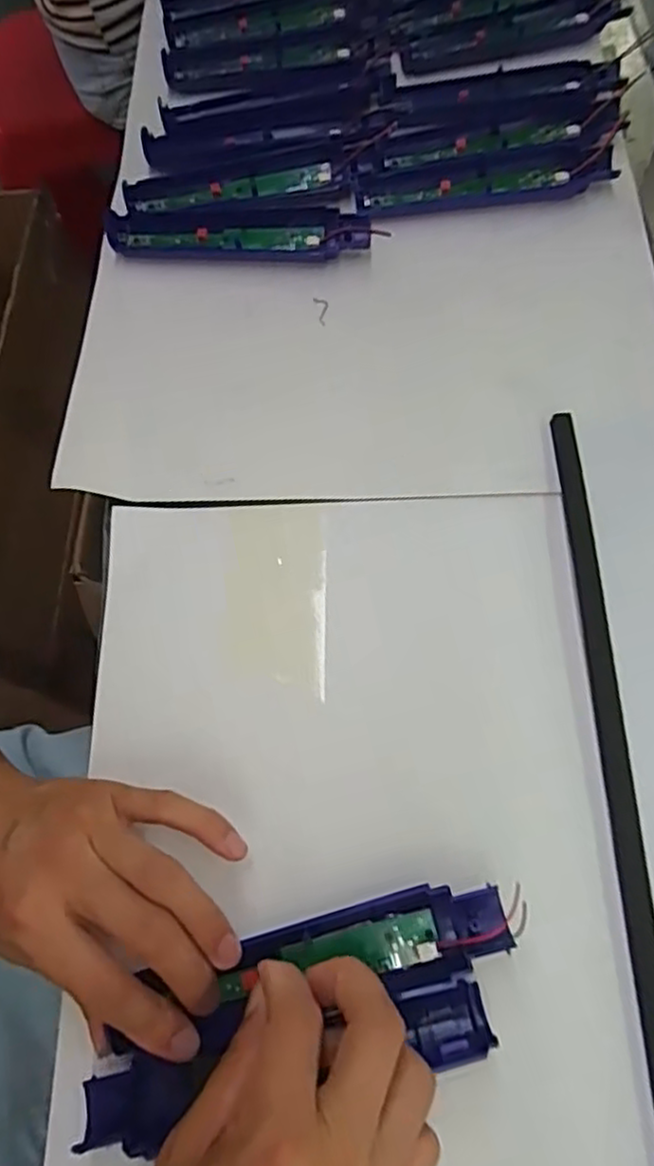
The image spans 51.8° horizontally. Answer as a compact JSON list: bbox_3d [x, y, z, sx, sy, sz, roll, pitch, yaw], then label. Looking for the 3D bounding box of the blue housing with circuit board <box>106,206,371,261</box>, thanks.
[{"bbox_3d":[-0.061,-0.236,0.453,0.174,0.014,0.039,4,68,8],"label":"blue housing with circuit board"}]

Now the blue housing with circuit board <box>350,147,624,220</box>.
[{"bbox_3d":[0.105,-0.275,0.456,0.170,0.013,0.041,-7,67,3],"label":"blue housing with circuit board"}]

